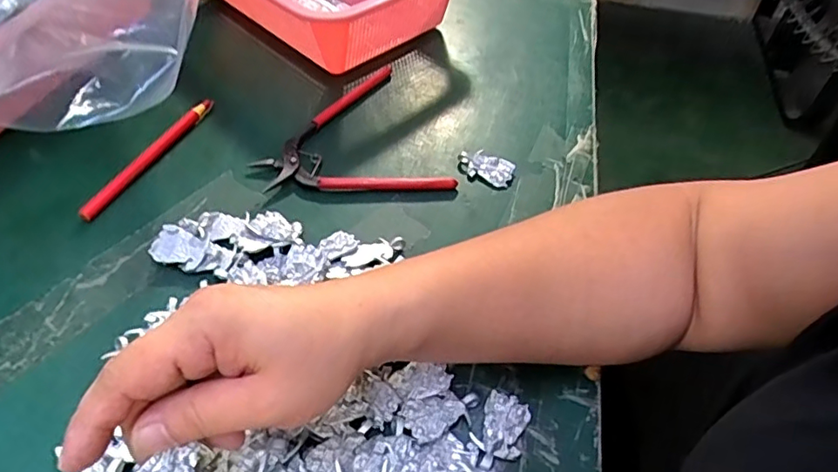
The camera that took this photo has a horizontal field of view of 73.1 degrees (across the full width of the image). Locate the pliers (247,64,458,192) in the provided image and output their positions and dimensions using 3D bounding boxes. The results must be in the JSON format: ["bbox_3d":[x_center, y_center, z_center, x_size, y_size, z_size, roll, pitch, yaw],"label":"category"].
[{"bbox_3d":[-0.046,-0.094,0.459,0.145,0.010,0.155,3,48,0],"label":"pliers"}]

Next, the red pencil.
[{"bbox_3d":[-0.201,-0.060,0.422,0.013,0.009,0.134,20,51,15],"label":"red pencil"}]

